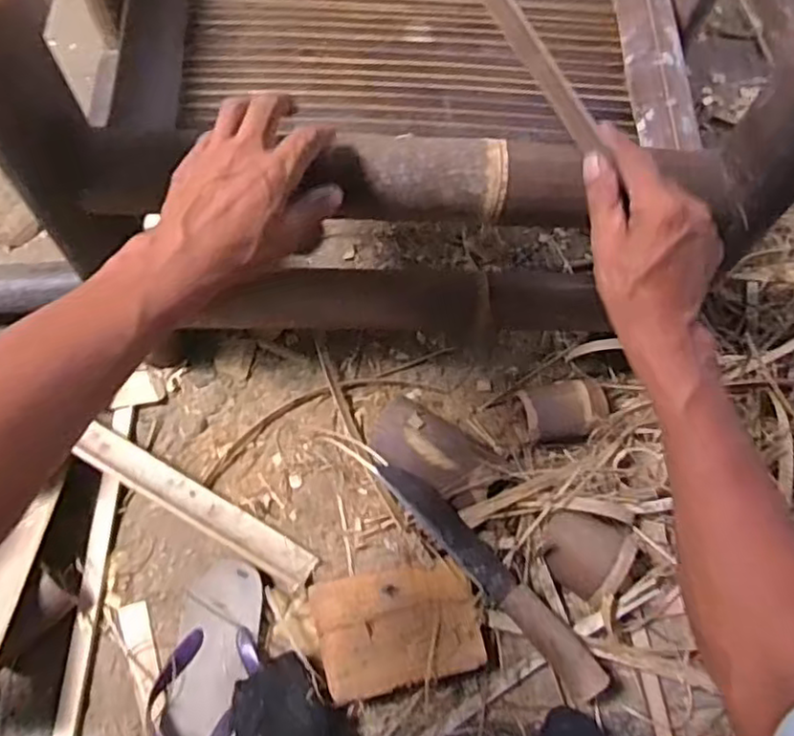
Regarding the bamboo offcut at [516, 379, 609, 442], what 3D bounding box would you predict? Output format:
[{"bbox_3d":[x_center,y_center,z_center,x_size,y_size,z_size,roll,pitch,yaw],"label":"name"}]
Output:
[{"bbox_3d":[0.194,0.052,0.803,0.101,0.068,0.069,-8,68,-7],"label":"bamboo offcut"}]

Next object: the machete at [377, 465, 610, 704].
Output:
[{"bbox_3d":[0.096,0.214,0.709,0.042,0.029,0.304,-41,75,-18],"label":"machete"}]

